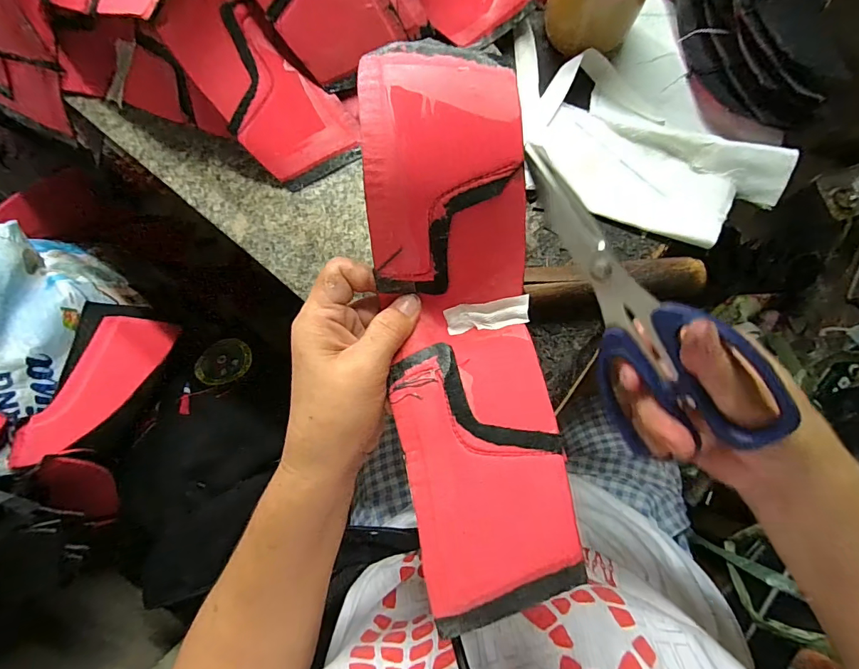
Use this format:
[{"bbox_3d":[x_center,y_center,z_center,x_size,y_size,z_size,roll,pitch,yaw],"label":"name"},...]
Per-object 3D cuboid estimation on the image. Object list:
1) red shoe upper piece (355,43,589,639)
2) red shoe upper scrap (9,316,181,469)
[{"bbox_3d":[0.016,-0.005,0.223,0.078,0.071,0.261,-7,86,-1],"label":"red shoe upper piece"},{"bbox_3d":[-0.338,0.050,0.445,0.069,0.016,0.182,26,50,-23],"label":"red shoe upper scrap"}]

